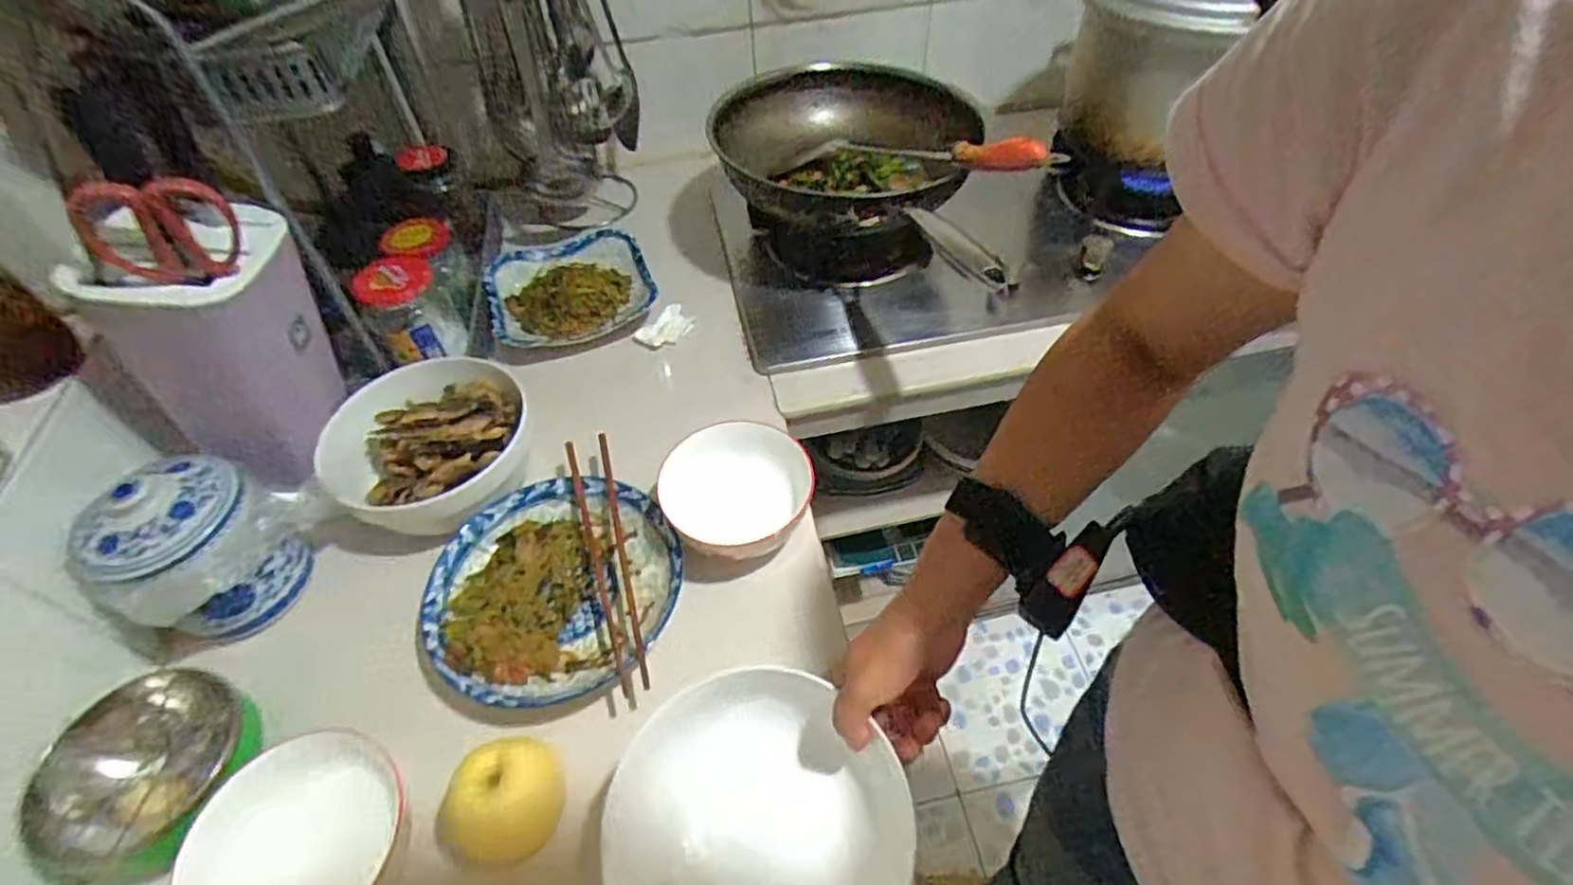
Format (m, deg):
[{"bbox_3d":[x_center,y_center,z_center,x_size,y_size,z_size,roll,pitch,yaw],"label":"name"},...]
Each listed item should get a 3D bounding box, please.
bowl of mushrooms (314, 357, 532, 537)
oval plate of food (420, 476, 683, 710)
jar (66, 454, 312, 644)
[{"bbox_3d":[-0.316,-0.001,0.625,0.168,0.069,0.173,-30,55,-21],"label":"bowl of mushrooms"},{"bbox_3d":[-0.186,0.117,0.572,0.194,0.033,0.192,-8,50,-4],"label":"oval plate of food"},{"bbox_3d":[-0.447,0.087,0.541,0.097,0.126,0.115,11,52,11],"label":"jar"}]

